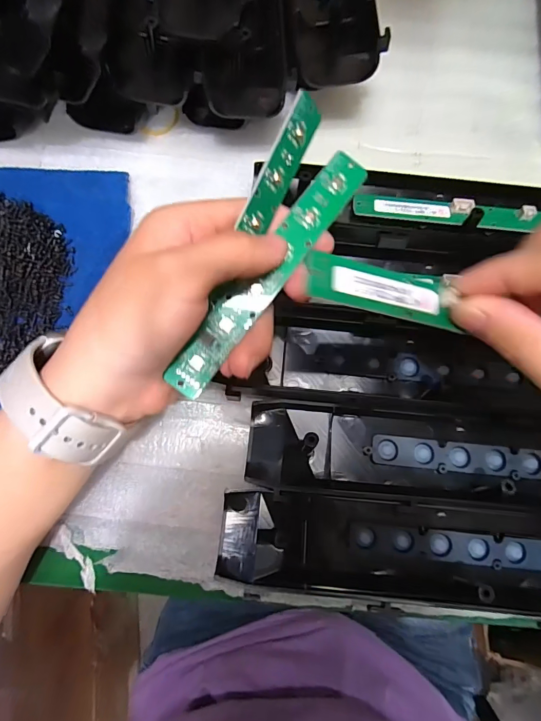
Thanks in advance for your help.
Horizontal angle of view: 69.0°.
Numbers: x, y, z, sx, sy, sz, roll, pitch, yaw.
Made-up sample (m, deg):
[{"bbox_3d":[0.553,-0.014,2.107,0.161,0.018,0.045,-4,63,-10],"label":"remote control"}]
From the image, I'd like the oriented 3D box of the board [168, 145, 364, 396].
[{"bbox_3d":[-0.001,-0.042,0.185,0.021,0.005,0.135,37,84,5],"label":"board"}]

